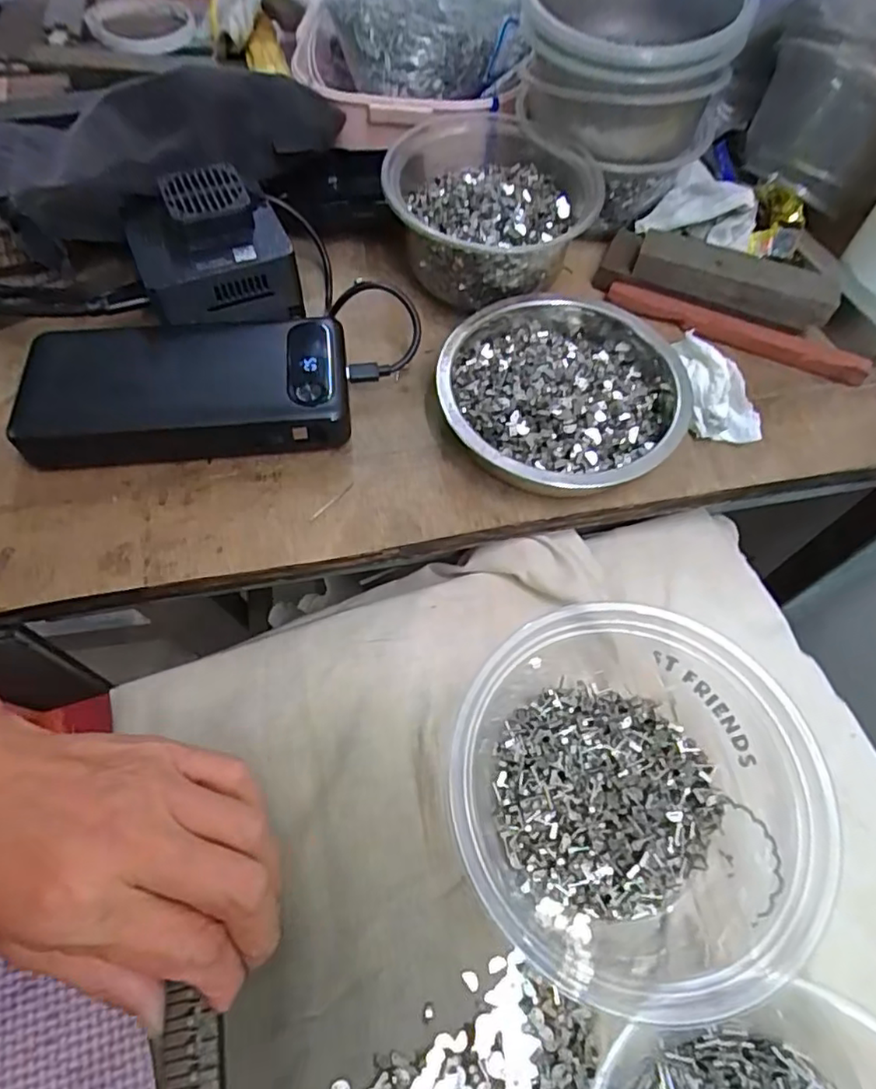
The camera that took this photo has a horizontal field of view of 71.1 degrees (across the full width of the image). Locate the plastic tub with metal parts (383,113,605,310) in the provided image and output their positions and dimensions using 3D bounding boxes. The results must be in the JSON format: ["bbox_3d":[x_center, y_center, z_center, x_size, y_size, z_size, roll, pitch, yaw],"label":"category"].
[{"bbox_3d":[0.029,-0.185,0.349,0.109,0.061,0.108,1,61,-2],"label":"plastic tub with metal parts"}]

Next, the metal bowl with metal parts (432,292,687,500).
[{"bbox_3d":[0.064,-0.079,0.312,0.117,0.033,0.127,1,61,-2],"label":"metal bowl with metal parts"}]

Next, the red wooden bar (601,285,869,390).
[{"bbox_3d":[0.167,-0.120,0.344,0.143,0.008,0.014,20,62,8],"label":"red wooden bar"}]

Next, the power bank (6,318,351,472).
[{"bbox_3d":[-0.124,-0.079,0.309,0.153,0.027,0.071,-3,61,-4],"label":"power bank"}]

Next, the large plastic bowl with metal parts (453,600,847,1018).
[{"bbox_3d":[0.084,0.095,0.241,0.153,0.056,0.136,-1,60,0],"label":"large plastic bowl with metal parts"}]

